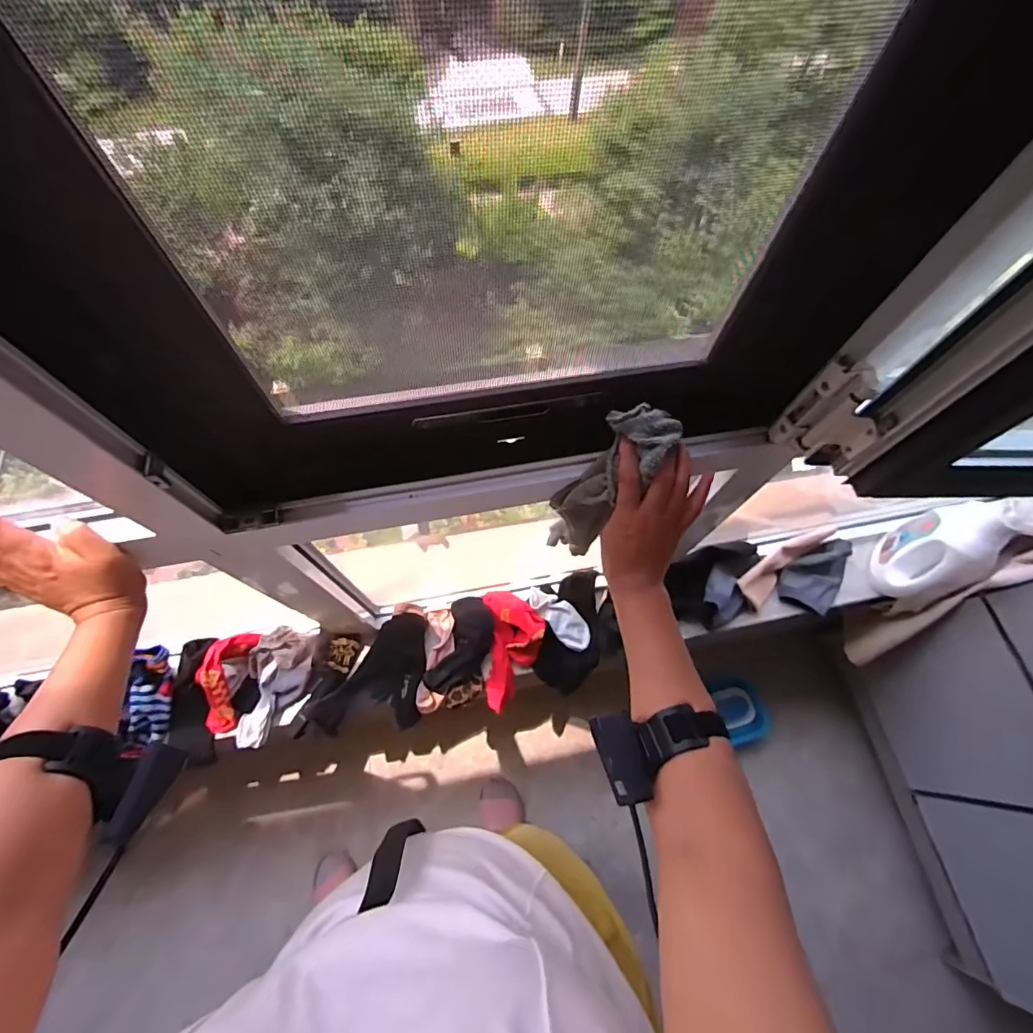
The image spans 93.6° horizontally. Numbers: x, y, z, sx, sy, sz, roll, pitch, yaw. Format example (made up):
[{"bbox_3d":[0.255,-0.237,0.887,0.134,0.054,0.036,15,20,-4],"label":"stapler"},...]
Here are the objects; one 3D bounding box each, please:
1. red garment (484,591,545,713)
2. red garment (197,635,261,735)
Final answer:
[{"bbox_3d":[-0.012,0.257,0.928,0.113,0.071,0.214,7,92,1],"label":"red garment"},{"bbox_3d":[-0.521,0.298,0.863,0.067,0.052,0.175,10,88,2],"label":"red garment"}]

